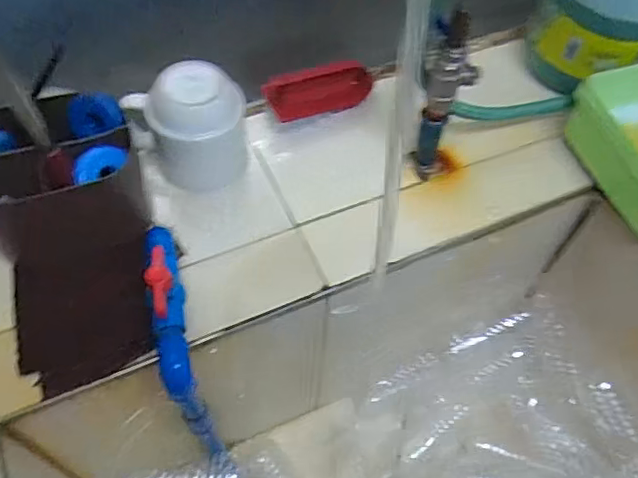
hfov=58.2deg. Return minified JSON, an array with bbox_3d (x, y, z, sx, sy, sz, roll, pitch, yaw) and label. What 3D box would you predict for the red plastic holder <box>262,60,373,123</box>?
[{"bbox_3d":[0.002,-0.172,0.666,0.131,0.047,0.031,-19,60,-15],"label":"red plastic holder"}]

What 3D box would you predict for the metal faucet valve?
[{"bbox_3d":[0.125,-0.138,0.580,0.050,0.196,0.039,19,58,9],"label":"metal faucet valve"}]

